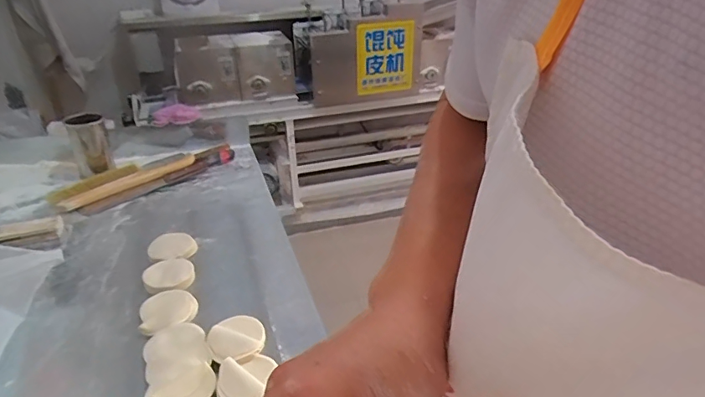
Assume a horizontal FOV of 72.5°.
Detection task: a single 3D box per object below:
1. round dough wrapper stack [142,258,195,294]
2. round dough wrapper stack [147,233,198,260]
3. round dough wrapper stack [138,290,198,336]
[{"bbox_3d":[-0.339,0.144,0.889,0.088,0.024,0.091,1,28,0],"label":"round dough wrapper stack"},{"bbox_3d":[-0.364,0.095,0.974,0.089,0.021,0.099,-11,30,-22],"label":"round dough wrapper stack"},{"bbox_3d":[-0.306,0.191,0.804,0.087,0.025,0.098,-9,29,-19],"label":"round dough wrapper stack"}]

